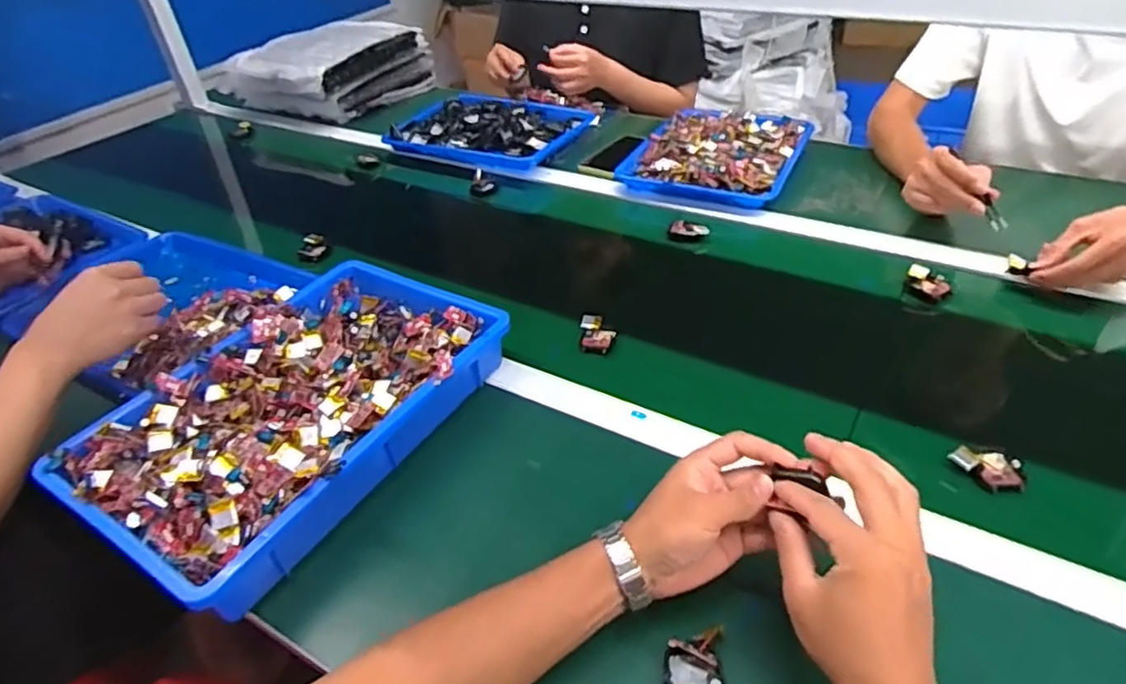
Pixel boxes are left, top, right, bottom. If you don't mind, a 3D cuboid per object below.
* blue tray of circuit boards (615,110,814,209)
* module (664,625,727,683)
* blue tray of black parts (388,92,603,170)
[{"bbox_3d":[0.259,-0.314,1.070,0.243,0.041,0.316,18,45,26],"label":"blue tray of circuit boards"},{"bbox_3d":[0.090,0.221,0.443,0.039,0.023,0.052,-2,40,4],"label":"module"},{"bbox_3d":[-0.129,-0.400,1.217,0.314,0.040,0.253,19,45,27],"label":"blue tray of black parts"}]

